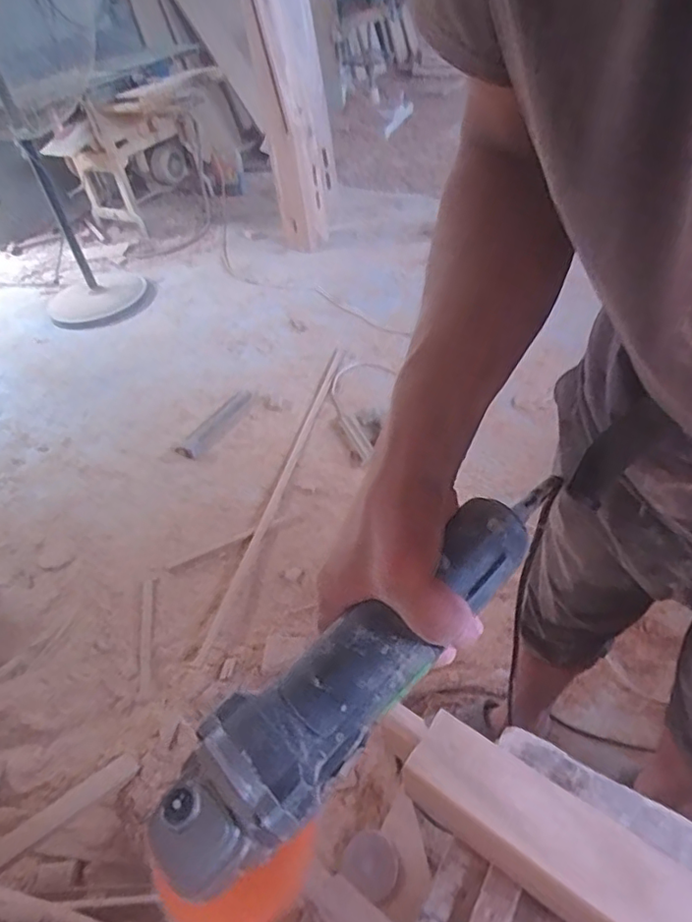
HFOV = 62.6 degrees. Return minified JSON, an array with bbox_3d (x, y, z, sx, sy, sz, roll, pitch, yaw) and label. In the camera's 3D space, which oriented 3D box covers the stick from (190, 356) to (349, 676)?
[{"bbox_3d":[-0.170,0.023,1.599,0.037,0.026,1.133,6,47,16],"label":"stick"}]

